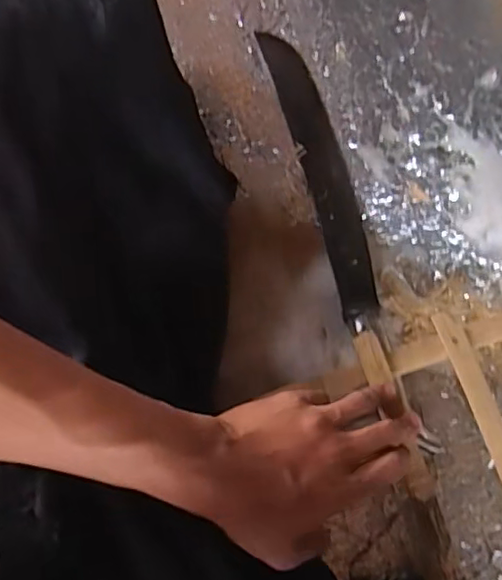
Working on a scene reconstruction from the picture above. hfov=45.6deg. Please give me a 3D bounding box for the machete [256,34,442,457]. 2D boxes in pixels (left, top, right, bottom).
[{"bbox_3d":[0.077,-0.057,0.515,0.042,0.032,0.391,-13,73,-5],"label":"machete"}]

